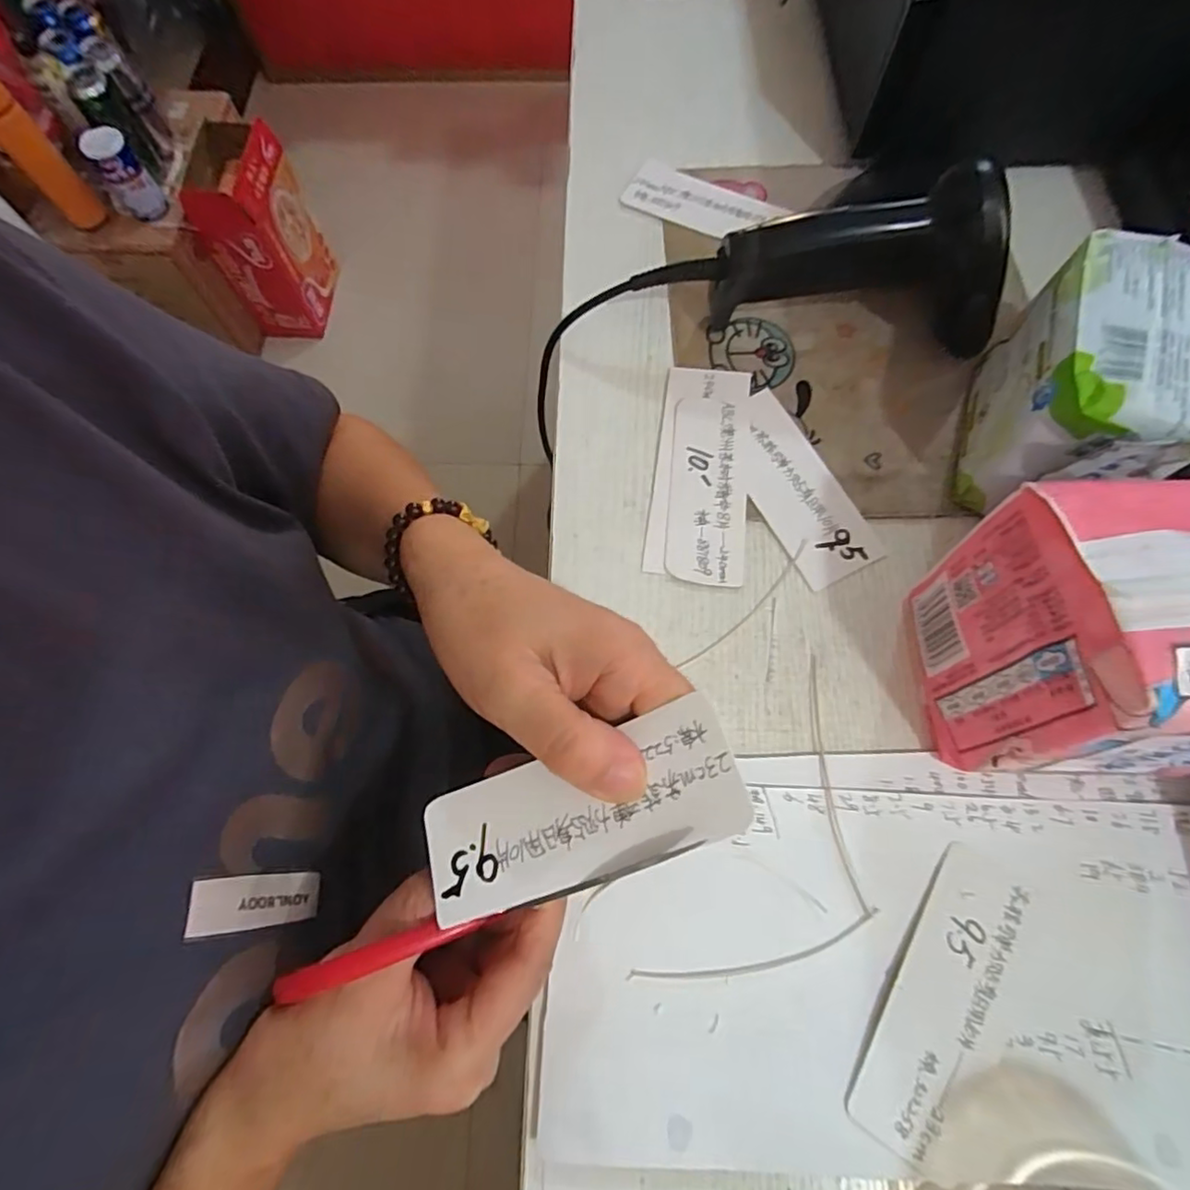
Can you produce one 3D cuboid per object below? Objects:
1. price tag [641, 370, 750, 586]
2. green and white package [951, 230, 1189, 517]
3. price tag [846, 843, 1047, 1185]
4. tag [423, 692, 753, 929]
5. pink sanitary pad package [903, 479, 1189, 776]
[{"bbox_3d":[0.056,-0.066,0.322,0.048,0.004,0.125,5,73,7],"label":"price tag"},{"bbox_3d":[0.222,-0.090,0.283,0.070,0.086,0.109,17,72,7],"label":"green and white package"},{"bbox_3d":[0.141,0.159,0.240,0.042,0.004,0.114,32,70,12],"label":"price tag"},{"bbox_3d":[-0.006,0.071,0.196,0.106,0.007,0.042,-23,71,13],"label":"tag"},{"bbox_3d":[0.196,0.014,0.233,0.095,0.112,0.094,-1,71,1],"label":"pink sanitary pad package"}]

